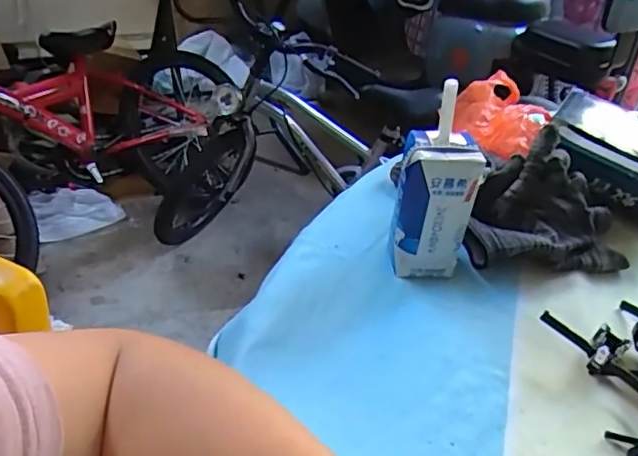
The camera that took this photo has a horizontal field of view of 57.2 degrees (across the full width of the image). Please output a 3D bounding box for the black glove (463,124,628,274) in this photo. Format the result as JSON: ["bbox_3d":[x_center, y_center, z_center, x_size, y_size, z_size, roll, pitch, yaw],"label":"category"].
[{"bbox_3d":[0.180,-0.015,0.458,0.136,0.076,0.078,-1,38,-12],"label":"black glove"}]

